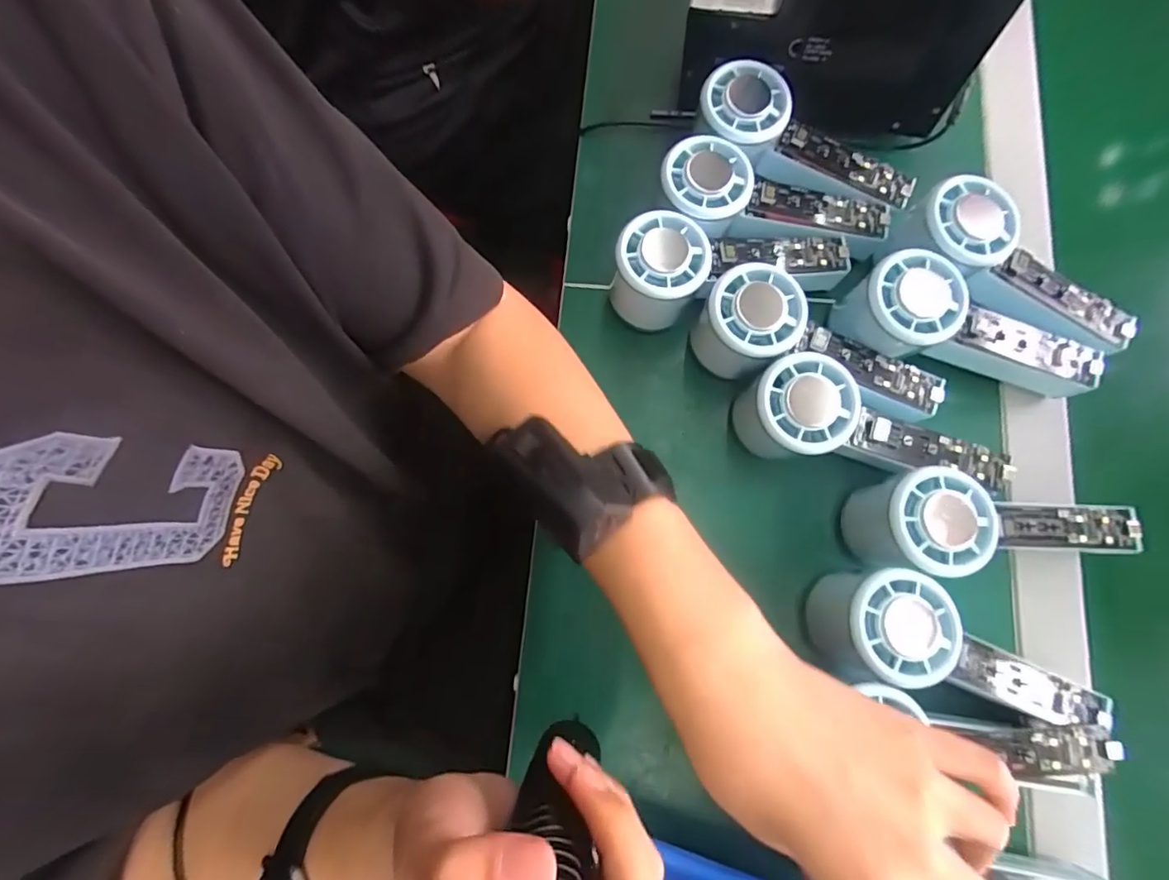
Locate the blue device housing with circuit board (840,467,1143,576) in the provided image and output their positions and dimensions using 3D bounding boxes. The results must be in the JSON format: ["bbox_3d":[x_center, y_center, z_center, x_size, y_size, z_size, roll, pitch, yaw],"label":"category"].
[{"bbox_3d":[0.237,0.045,0.307,0.157,0.057,0.055,-3,78,1],"label":"blue device housing with circuit board"}]

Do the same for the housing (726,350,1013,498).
[{"bbox_3d":[0.170,-0.007,0.323,0.164,0.062,0.058,11,79,3],"label":"housing"}]

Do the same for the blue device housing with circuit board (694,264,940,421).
[{"bbox_3d":[0.145,-0.054,0.330,0.150,0.055,0.052,23,80,6],"label":"blue device housing with circuit board"}]

